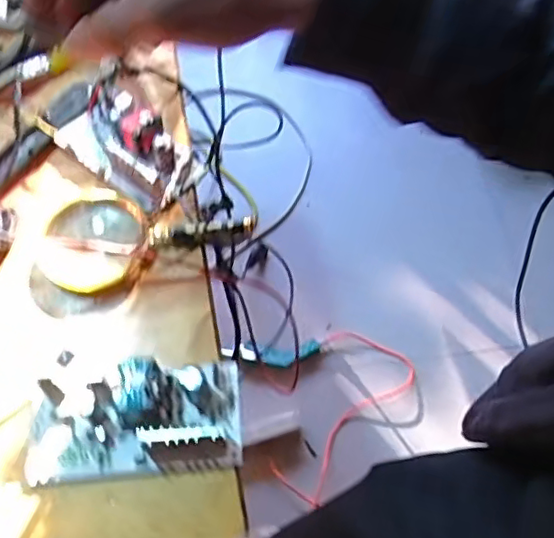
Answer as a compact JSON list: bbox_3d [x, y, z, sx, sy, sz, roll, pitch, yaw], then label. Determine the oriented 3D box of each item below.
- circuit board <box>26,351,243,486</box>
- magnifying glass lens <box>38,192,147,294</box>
[{"bbox_3d":[-0.100,0.097,0.416,0.143,0.045,0.083,-1,62,1],"label":"circuit board"},{"bbox_3d":[-0.153,-0.021,0.498,0.087,0.016,0.083,-1,62,1],"label":"magnifying glass lens"}]

